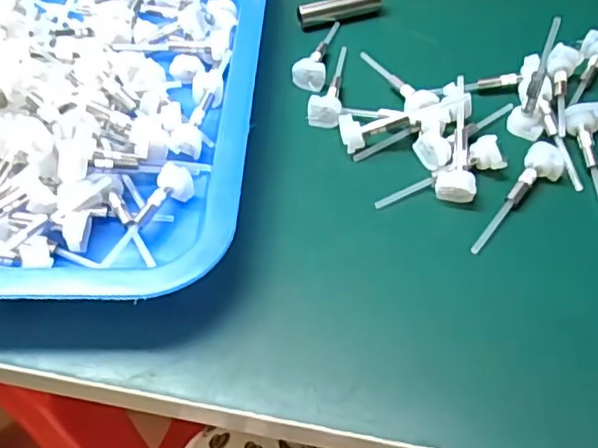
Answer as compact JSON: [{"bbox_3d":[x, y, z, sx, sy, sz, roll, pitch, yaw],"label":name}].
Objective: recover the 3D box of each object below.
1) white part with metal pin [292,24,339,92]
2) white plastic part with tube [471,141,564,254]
[{"bbox_3d":[0.017,-0.103,0.369,0.017,0.011,0.061,19,56,18],"label":"white part with metal pin"},{"bbox_3d":[0.104,-0.012,0.290,0.018,0.012,0.068,26,59,22],"label":"white plastic part with tube"}]

